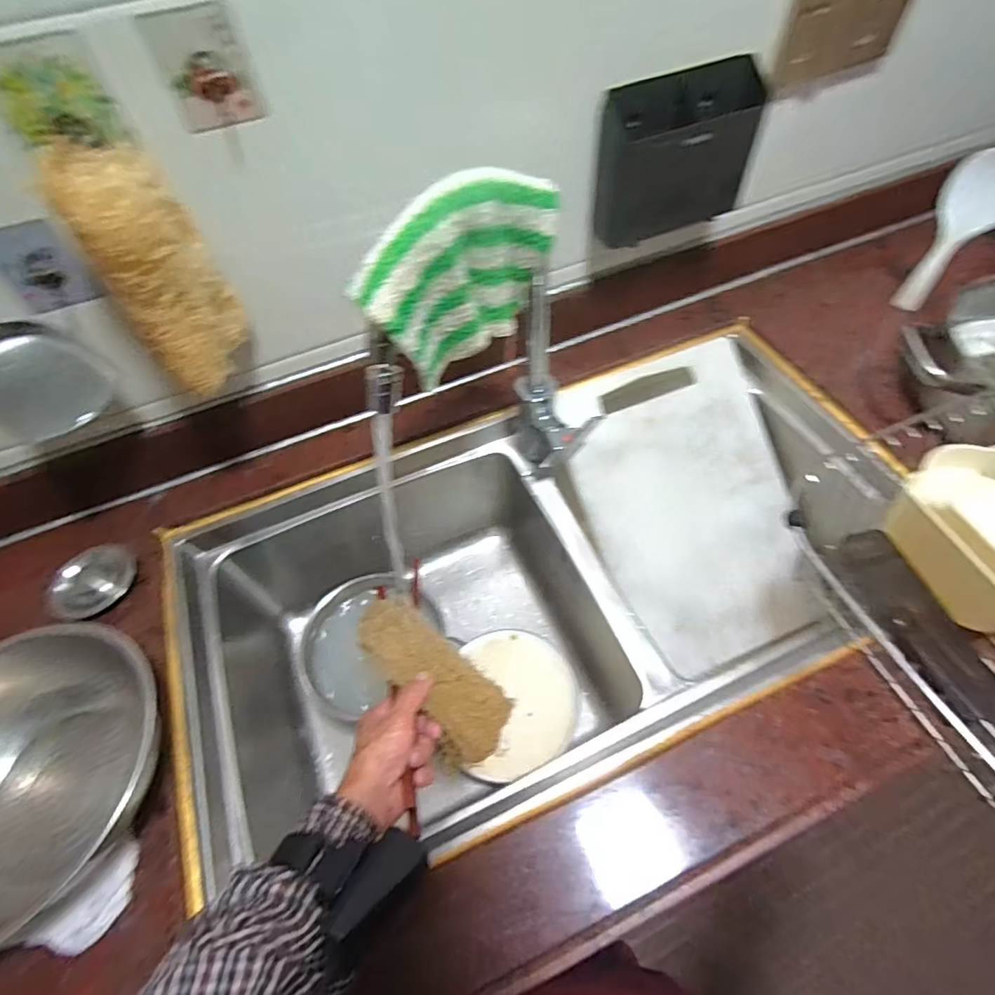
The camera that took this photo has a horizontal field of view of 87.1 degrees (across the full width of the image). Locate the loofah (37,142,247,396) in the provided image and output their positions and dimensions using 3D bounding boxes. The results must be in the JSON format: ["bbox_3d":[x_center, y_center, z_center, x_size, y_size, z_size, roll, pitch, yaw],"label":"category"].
[{"bbox_3d":[-0.274,-0.183,0.436,0.076,0.174,0.090,-27,57,-15],"label":"loofah"}]

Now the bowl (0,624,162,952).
[{"bbox_3d":[-0.396,0.235,0.438,0.256,0.102,0.234,-2,54,3],"label":"bowl"}]

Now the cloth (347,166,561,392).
[{"bbox_3d":[-0.022,-0.172,0.397,0.041,0.116,0.179,33,63,24],"label":"cloth"}]

